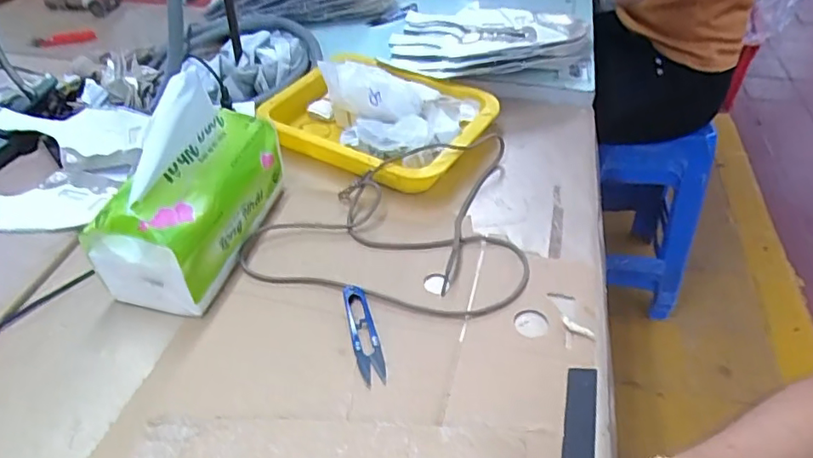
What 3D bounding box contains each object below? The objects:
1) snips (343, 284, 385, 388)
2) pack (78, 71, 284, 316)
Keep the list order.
[{"bbox_3d":[-0.037,0.087,0.497,0.022,0.007,0.103,-11,43,-11],"label":"snips"},{"bbox_3d":[-0.200,-0.048,0.532,0.091,0.164,0.195,9,43,11],"label":"pack"}]

